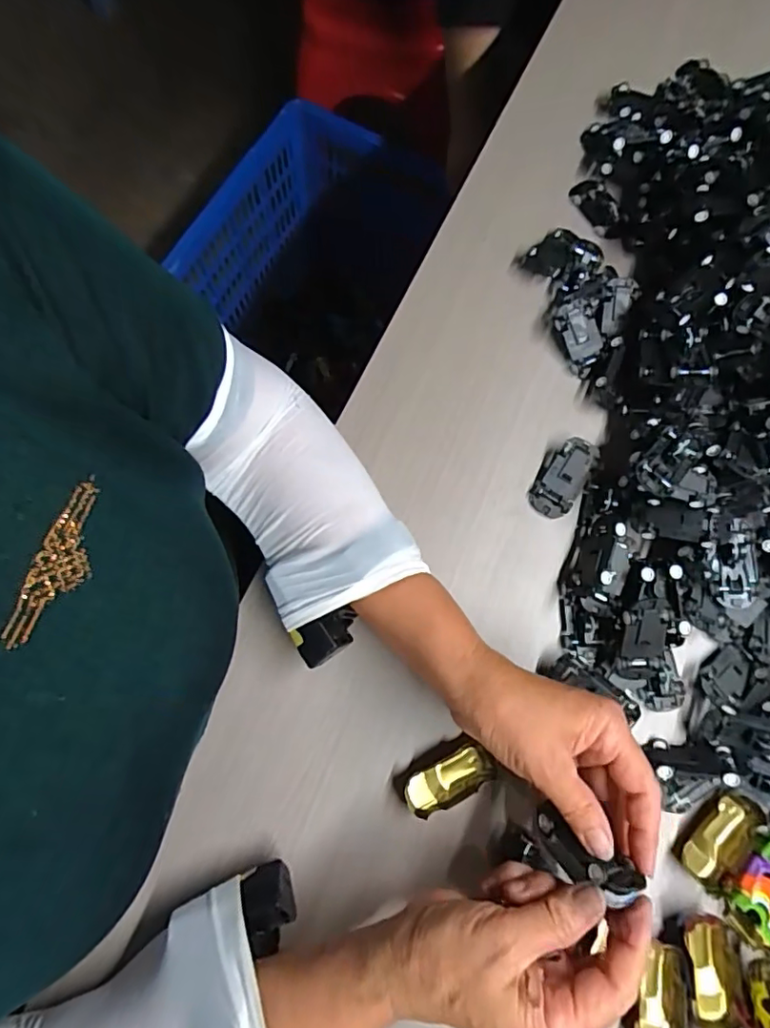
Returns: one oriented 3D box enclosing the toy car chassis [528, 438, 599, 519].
[{"bbox_3d":[0.141,-0.029,0.429,0.033,0.016,0.063,28,77,6],"label":"toy car chassis"}]

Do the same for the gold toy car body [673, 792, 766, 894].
[{"bbox_3d":[0.231,0.223,0.374,0.034,0.020,0.064,39,78,8],"label":"gold toy car body"}]

